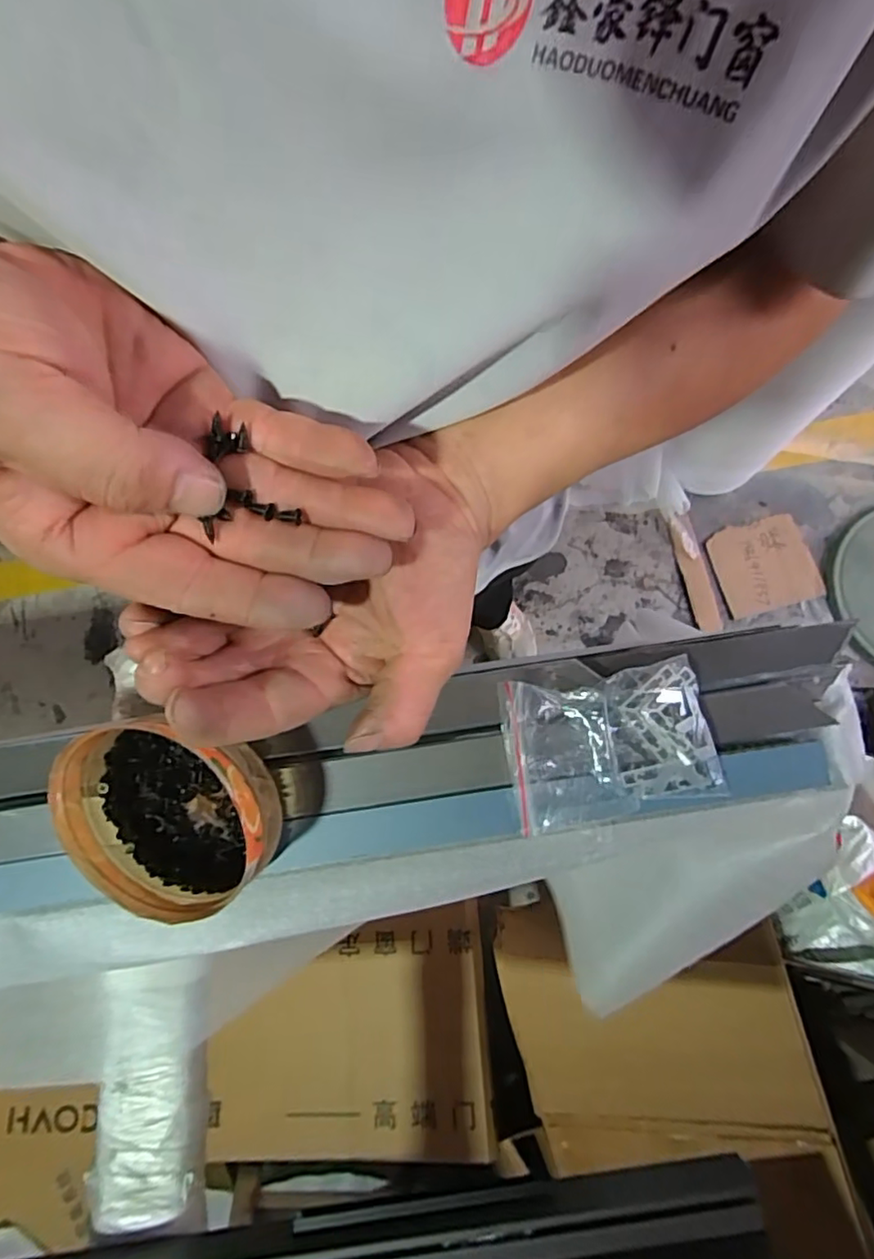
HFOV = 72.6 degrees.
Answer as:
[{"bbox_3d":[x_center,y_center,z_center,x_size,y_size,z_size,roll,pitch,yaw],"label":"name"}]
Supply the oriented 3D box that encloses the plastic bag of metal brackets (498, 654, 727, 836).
[{"bbox_3d":[0.107,0.071,0.369,0.127,0.042,0.089,-9,79,-1],"label":"plastic bag of metal brackets"}]

